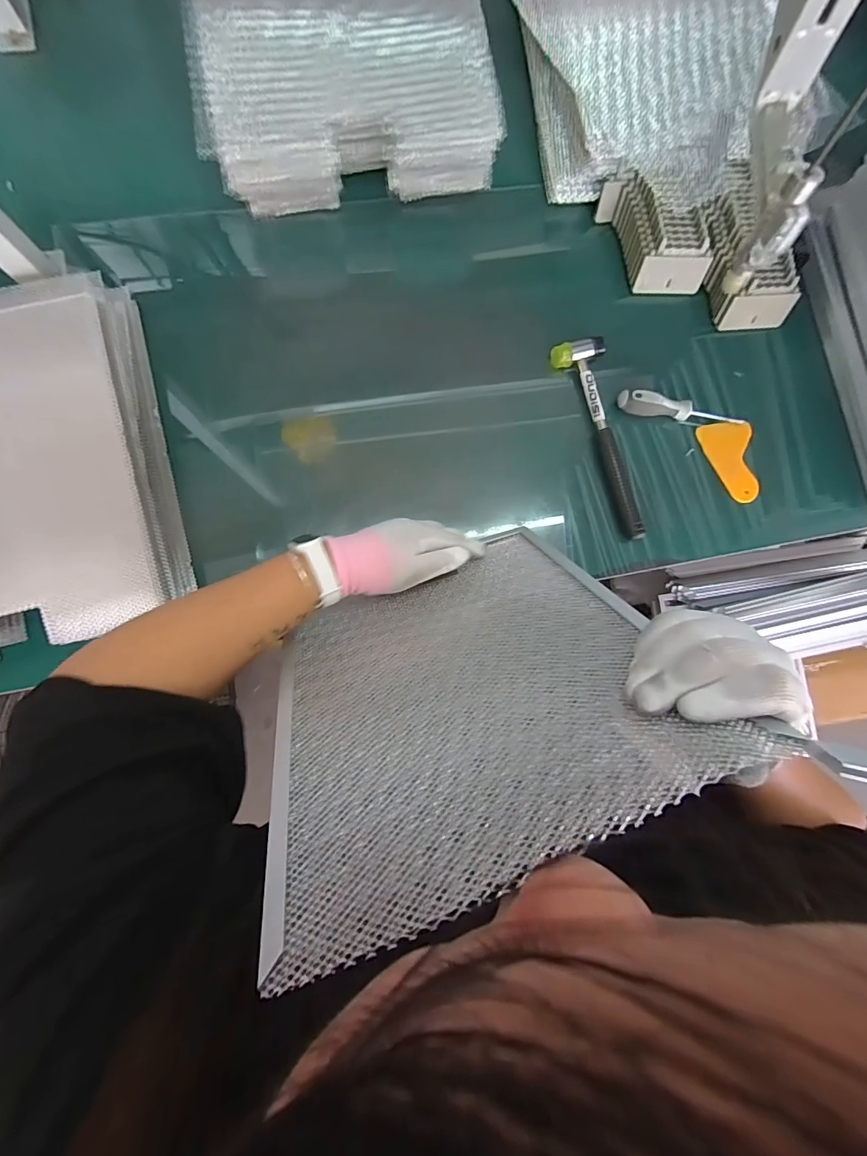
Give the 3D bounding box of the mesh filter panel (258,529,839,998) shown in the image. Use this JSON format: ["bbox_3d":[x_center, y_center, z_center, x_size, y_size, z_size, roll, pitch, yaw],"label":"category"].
[{"bbox_3d":[0.018,0.065,0.328,0.271,0.294,0.021,-19,121,-5],"label":"mesh filter panel"}]

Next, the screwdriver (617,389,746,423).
[{"bbox_3d":[0.299,-0.203,0.531,0.155,0.026,0.018,7,84,-3],"label":"screwdriver"}]

